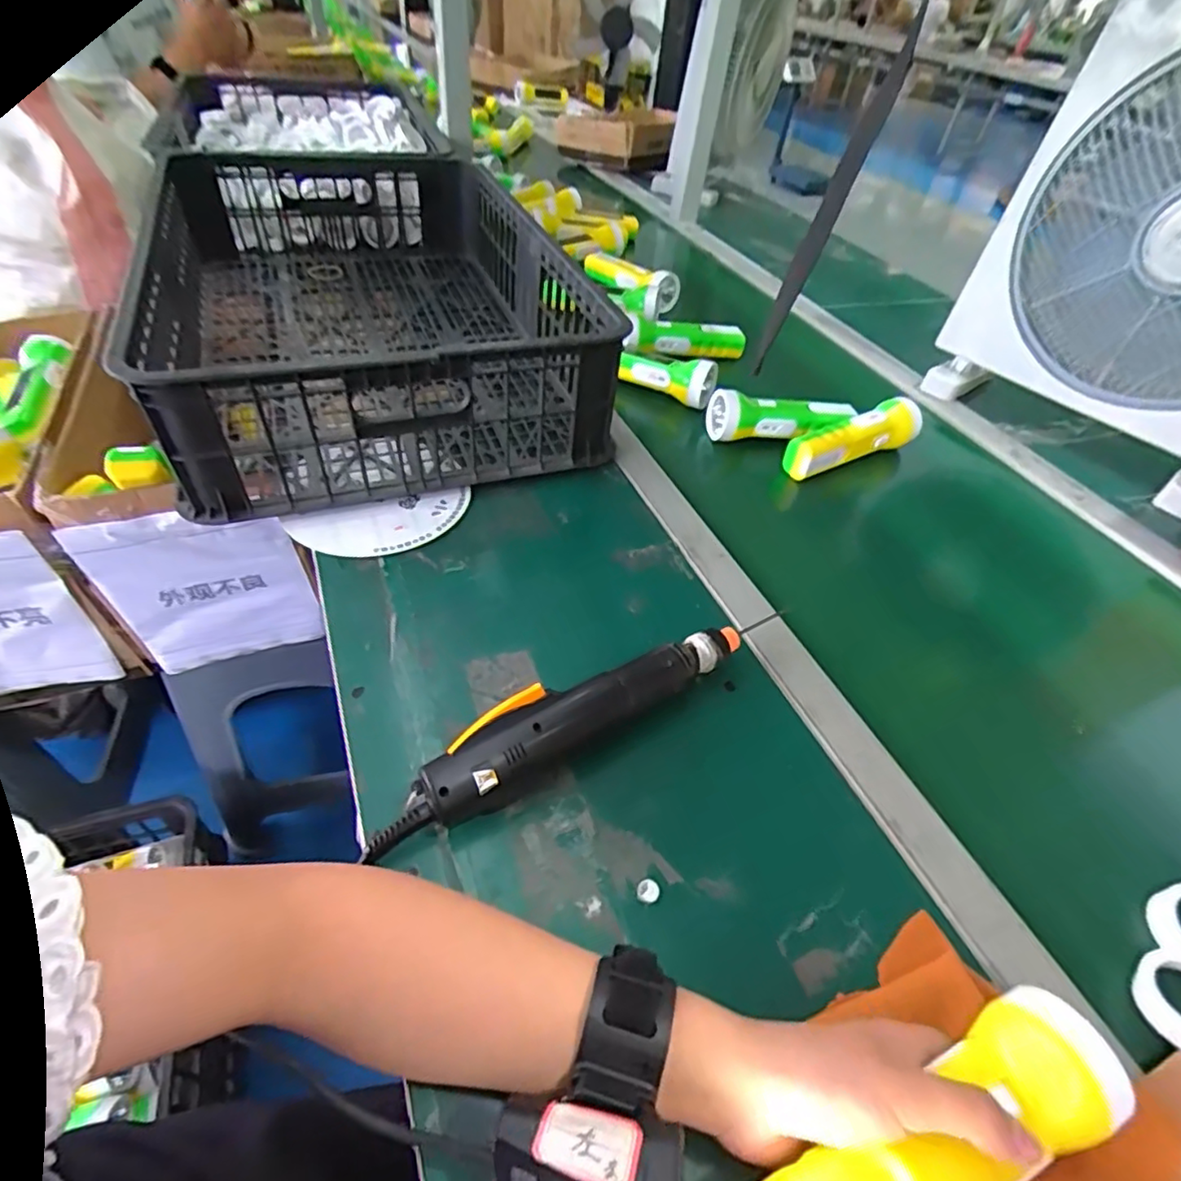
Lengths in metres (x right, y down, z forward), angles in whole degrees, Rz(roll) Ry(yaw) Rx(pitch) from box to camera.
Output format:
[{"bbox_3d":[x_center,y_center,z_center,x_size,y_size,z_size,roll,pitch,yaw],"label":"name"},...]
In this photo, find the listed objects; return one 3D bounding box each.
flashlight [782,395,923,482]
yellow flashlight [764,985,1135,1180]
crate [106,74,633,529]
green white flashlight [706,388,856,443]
[{"bbox_3d":[0.289,-0.167,0.699,0.176,0.054,0.054,-23,52,-23],"label":"flashlight"},{"bbox_3d":[0.124,0.220,0.240,0.208,0.037,0.048,-12,48,-21],"label":"yellow flashlight"},{"bbox_3d":[-0.250,-0.335,0.709,0.399,0.157,0.604,-13,48,-19],"label":"crate"},{"bbox_3d":[0.219,-0.201,0.709,0.168,0.048,0.050,-3,46,-10],"label":"green white flashlight"}]

